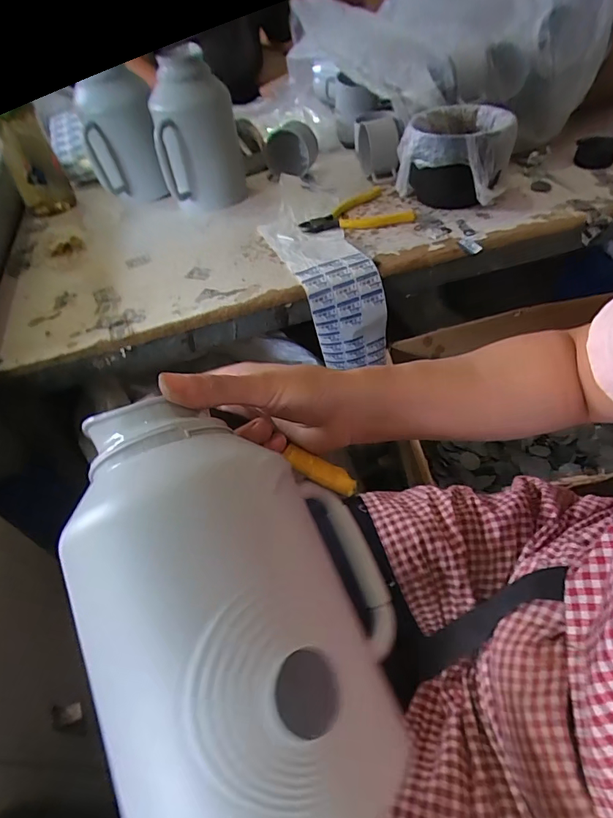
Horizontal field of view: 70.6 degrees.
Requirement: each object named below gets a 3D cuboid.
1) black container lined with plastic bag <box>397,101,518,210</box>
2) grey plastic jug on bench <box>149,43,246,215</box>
[{"bbox_3d":[0.232,-0.397,0.685,0.157,0.115,0.170,11,51,16],"label":"black container lined with plastic bag"},{"bbox_3d":[-0.185,-0.471,0.740,0.130,0.217,0.117,-9,48,-1],"label":"grey plastic jug on bench"}]

